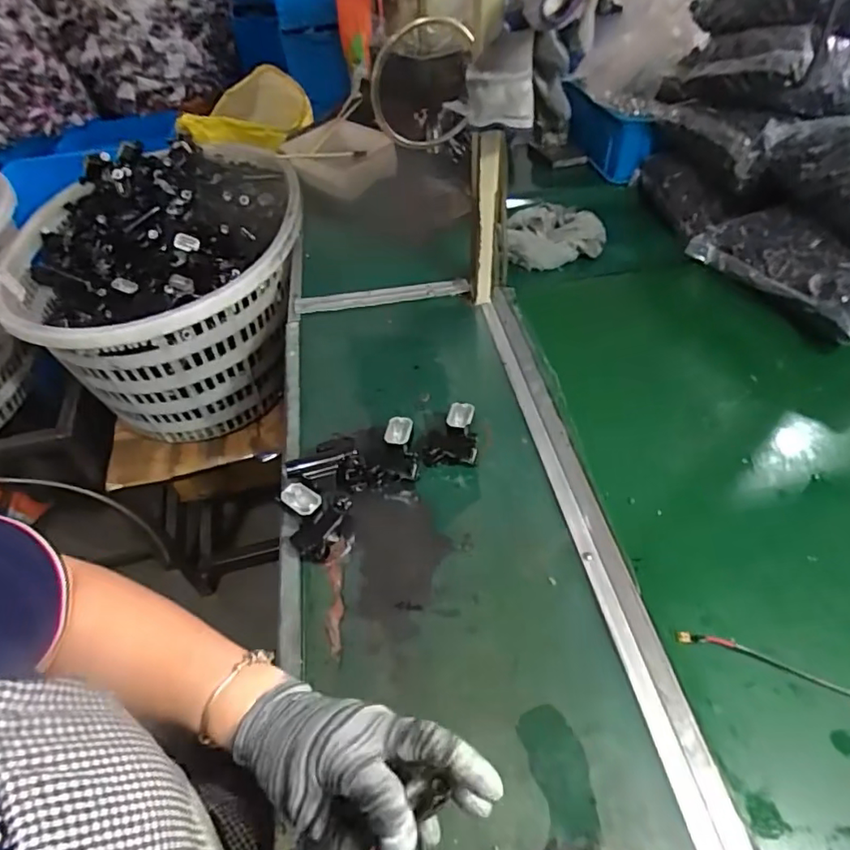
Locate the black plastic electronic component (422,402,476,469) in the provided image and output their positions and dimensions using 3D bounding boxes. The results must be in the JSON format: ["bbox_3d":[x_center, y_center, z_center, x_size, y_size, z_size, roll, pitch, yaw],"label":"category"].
[{"bbox_3d":[0.029,0.009,0.613,0.059,0.036,0.063,1,47,2],"label":"black plastic electronic component"}]

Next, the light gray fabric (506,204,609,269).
[{"bbox_3d":[0.202,-0.320,0.908,0.167,0.051,0.137,-11,47,-10],"label":"light gray fabric"}]

